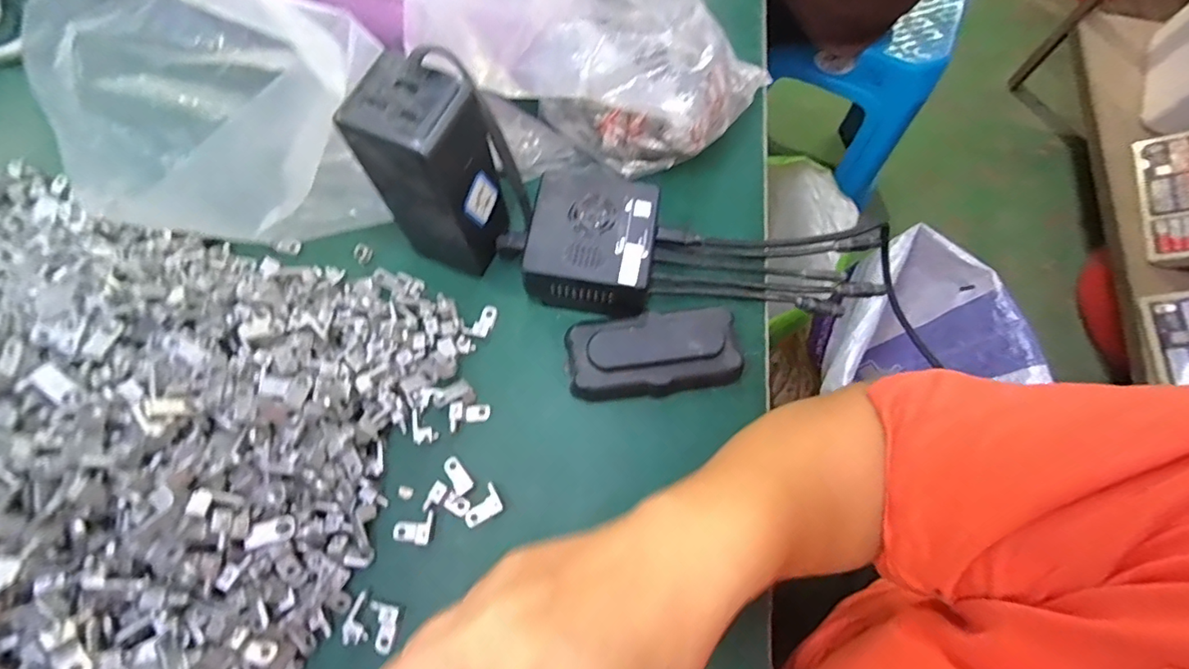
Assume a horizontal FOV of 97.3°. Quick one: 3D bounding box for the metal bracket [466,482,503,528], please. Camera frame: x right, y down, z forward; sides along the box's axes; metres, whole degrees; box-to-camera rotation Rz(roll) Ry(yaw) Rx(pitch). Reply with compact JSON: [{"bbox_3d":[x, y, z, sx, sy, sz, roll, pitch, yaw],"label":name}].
[{"bbox_3d":[-0.065,0.099,0.302,0.023,0.011,0.017,-27,73,-11],"label":"metal bracket"}]

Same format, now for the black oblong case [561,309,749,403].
[{"bbox_3d":[0.038,0.012,0.326,0.105,0.031,0.047,-8,70,-5],"label":"black oblong case"}]

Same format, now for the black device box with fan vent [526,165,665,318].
[{"bbox_3d":[-0.002,-0.056,0.340,0.077,0.051,0.083,7,69,1],"label":"black device box with fan vent"}]

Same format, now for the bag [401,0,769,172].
[{"bbox_3d":[-0.003,-0.194,0.356,0.256,0.082,0.136,23,69,-11],"label":"bag"}]

